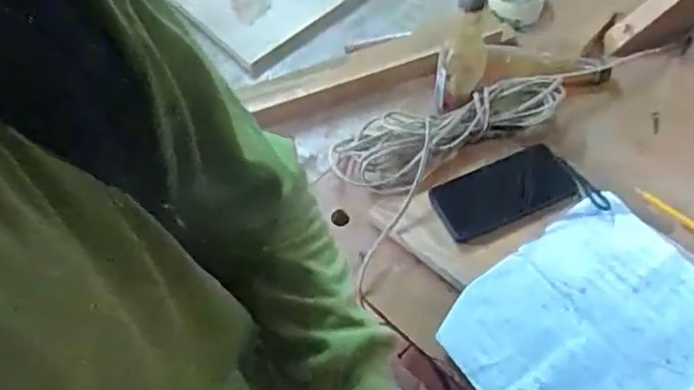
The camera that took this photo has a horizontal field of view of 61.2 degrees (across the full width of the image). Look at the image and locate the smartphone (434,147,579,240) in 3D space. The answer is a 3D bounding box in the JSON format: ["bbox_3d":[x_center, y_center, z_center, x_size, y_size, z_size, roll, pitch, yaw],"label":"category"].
[{"bbox_3d":[0.182,-0.004,0.676,0.159,0.011,0.076,-24,58,-12],"label":"smartphone"}]

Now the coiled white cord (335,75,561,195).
[{"bbox_3d":[0.119,-0.084,0.721,0.284,0.058,0.111,-24,58,-12],"label":"coiled white cord"}]

